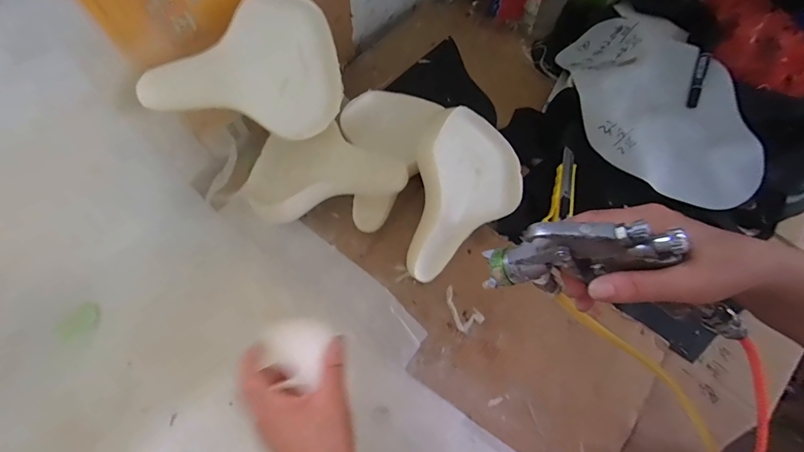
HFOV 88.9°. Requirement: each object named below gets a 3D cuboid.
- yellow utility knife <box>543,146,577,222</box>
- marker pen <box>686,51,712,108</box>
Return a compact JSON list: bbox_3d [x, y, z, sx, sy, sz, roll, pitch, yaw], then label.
[{"bbox_3d":[0.267,-0.065,0.673,0.036,0.025,0.146,20,65,7],"label":"yellow utility knife"},{"bbox_3d":[0.530,-0.259,0.733,0.017,0.017,0.102,15,91,5],"label":"marker pen"}]

